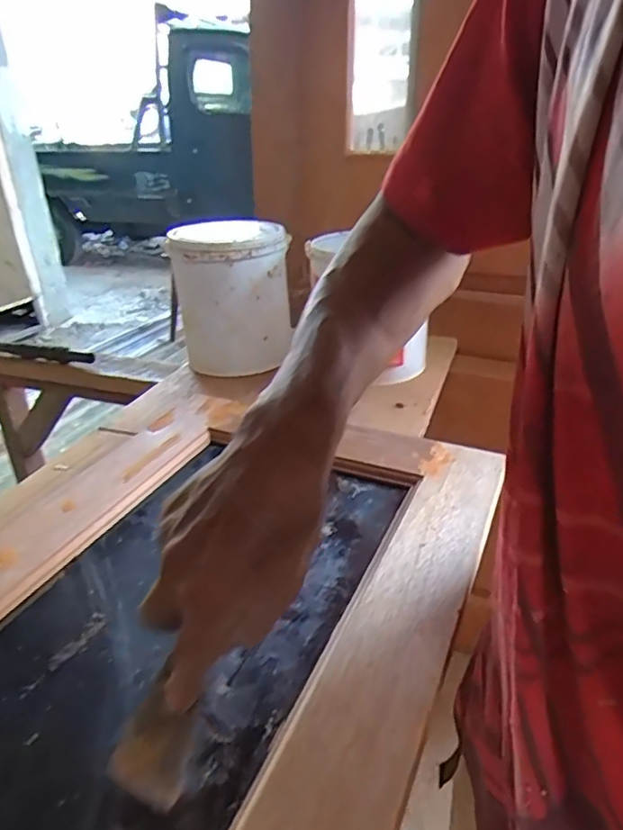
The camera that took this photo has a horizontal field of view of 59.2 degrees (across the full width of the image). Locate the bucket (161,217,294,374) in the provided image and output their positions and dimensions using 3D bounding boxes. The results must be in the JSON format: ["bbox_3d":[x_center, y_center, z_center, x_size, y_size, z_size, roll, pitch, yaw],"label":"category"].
[{"bbox_3d":[-0.123,-0.187,0.865,0.178,0.203,0.152,-9,30,-13],"label":"bucket"}]

